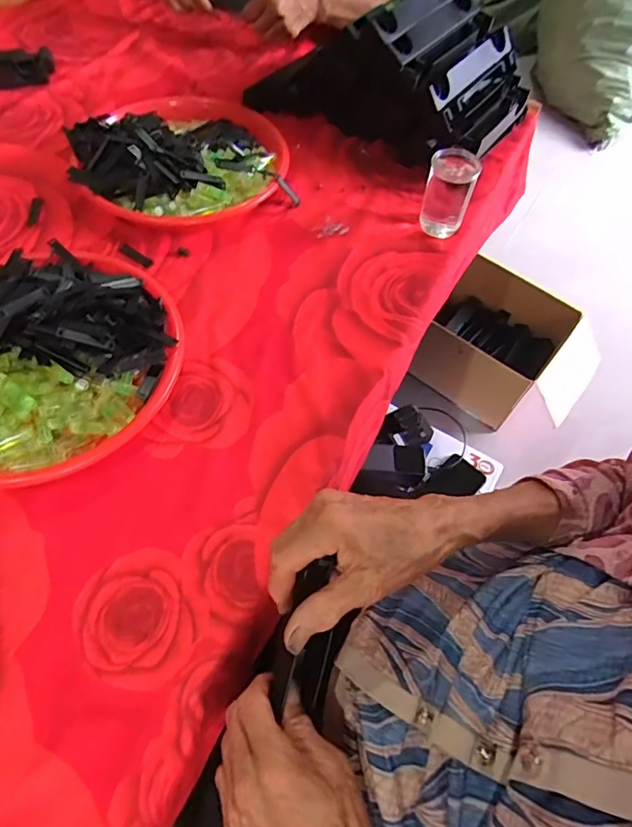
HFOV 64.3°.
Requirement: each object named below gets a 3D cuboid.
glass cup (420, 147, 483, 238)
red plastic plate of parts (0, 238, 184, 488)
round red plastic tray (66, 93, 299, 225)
[{"bbox_3d":[0.153,-0.256,0.582,0.053,0.082,0.048,19,60,7],"label":"glass cup"},{"bbox_3d":[-0.250,-0.057,0.447,0.243,0.069,0.224,2,60,-3],"label":"red plastic plate of parts"},{"bbox_3d":[-0.164,-0.320,0.616,0.257,0.057,0.237,-9,61,-10],"label":"round red plastic tray"}]

